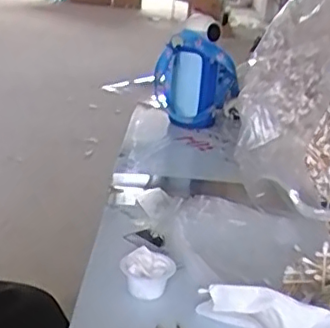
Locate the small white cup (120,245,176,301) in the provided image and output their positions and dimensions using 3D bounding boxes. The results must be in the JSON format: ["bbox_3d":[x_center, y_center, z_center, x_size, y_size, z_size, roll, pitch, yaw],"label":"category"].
[{"bbox_3d":[-0.017,0.108,0.596,0.053,0.038,0.046,6,19,1],"label":"small white cup"}]

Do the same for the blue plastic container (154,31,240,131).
[{"bbox_3d":[0.062,-0.154,1.199,0.164,0.194,0.121,7,19,6],"label":"blue plastic container"}]

